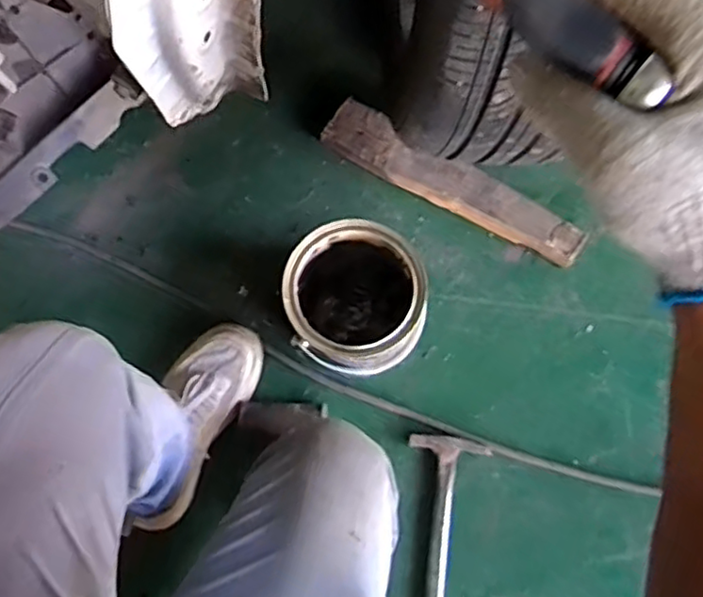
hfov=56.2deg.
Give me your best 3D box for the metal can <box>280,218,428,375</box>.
[{"bbox_3d":[0.004,0.006,0.821,0.158,0.161,0.173,-20,78,-4],"label":"metal can"}]

